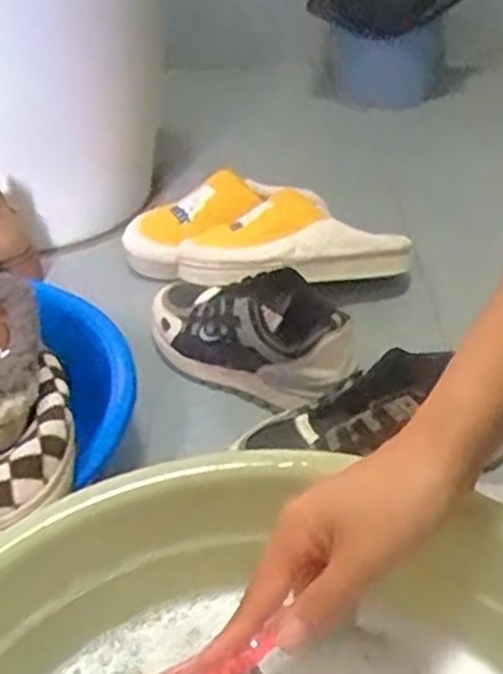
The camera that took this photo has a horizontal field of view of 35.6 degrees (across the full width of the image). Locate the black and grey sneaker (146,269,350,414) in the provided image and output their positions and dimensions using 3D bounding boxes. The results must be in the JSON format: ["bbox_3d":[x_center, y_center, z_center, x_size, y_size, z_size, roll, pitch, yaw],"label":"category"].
[{"bbox_3d":[-0.001,-0.001,0.761,0.227,0.092,0.098,18,41,26],"label":"black and grey sneaker"}]

